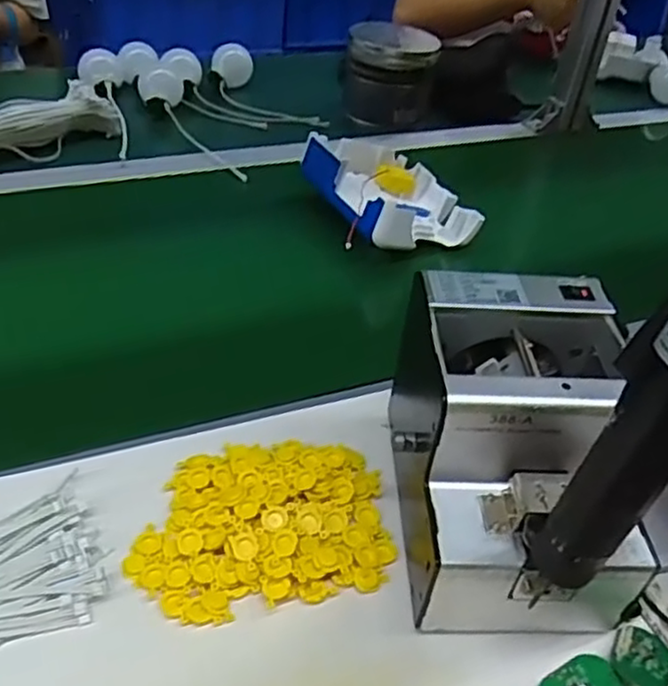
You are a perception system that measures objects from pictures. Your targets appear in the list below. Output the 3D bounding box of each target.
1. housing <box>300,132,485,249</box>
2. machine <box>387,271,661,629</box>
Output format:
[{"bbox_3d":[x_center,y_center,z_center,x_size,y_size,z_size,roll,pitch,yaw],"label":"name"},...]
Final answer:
[{"bbox_3d":[0.059,-0.168,0.771,0.140,0.059,0.181,-10,45,-25],"label":"housing"},{"bbox_3d":[0.114,0.066,0.452,0.127,0.145,0.182,4,45,-7],"label":"machine"}]

